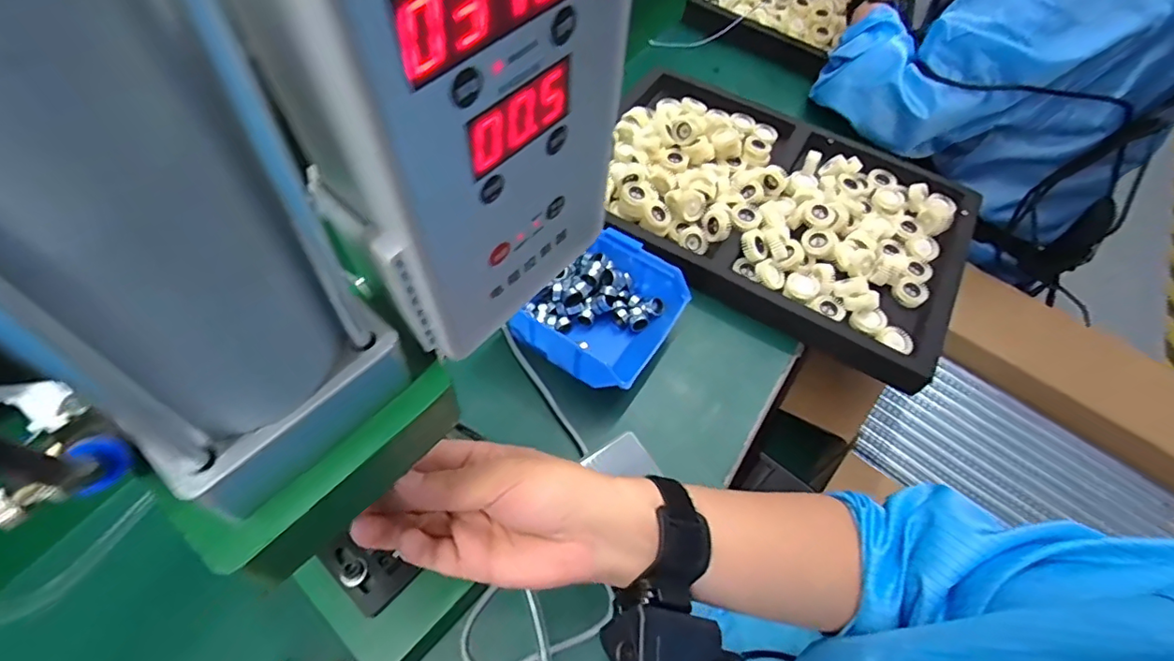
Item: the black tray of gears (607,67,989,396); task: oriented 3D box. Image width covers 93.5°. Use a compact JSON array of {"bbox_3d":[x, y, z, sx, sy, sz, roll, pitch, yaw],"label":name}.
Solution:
[{"bbox_3d":[0.206,-0.143,0.623,0.419,0.048,0.300,27,59,12],"label":"black tray of gears"}]

